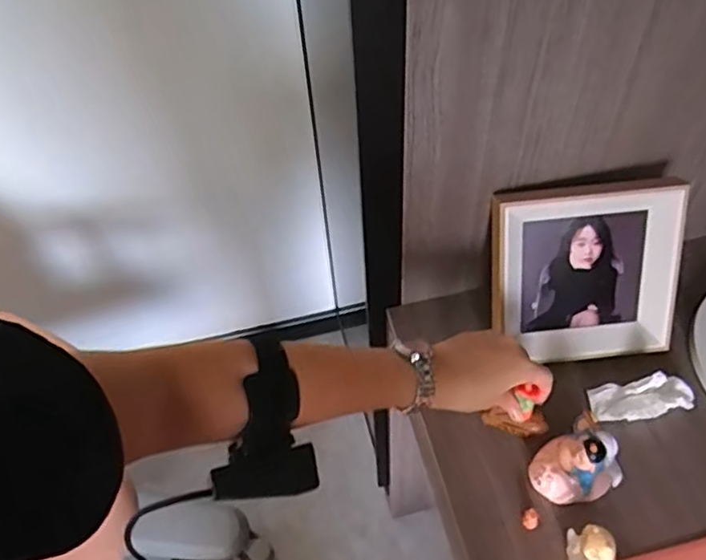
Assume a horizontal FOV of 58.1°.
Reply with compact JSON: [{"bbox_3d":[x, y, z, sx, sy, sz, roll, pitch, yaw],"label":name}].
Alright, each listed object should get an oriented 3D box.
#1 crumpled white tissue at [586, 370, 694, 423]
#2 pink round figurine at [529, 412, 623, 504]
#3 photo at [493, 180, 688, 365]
[{"bbox_3d":[0.283,0.115,0.616,0.102,0.044,0.034,-9,53,-3],"label":"crumpled white tissue"},{"bbox_3d":[0.197,0.166,0.566,0.059,0.075,0.063,-2,53,2],"label":"pink round figurine"},{"bbox_3d":[0.229,-0.004,0.631,0.176,0.178,0.026,-5,23,3],"label":"photo"}]

